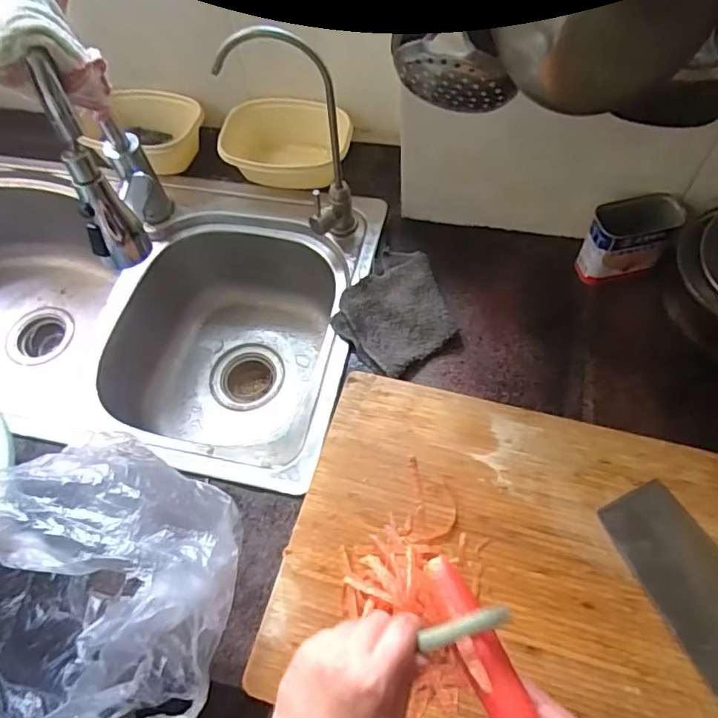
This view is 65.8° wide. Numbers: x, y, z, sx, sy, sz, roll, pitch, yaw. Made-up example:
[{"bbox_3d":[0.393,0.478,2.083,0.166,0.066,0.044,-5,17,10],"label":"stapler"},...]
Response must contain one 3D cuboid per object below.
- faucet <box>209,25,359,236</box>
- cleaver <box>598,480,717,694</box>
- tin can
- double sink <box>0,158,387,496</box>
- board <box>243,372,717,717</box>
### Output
[{"bbox_3d":[-0.077,-0.243,0.648,0.130,0.257,0.058,1,61,5],"label":"faucet"},{"bbox_3d":[0.323,0.246,0.459,0.080,0.021,0.301,-20,61,-7],"label":"cleaver"},{"bbox_3d":[0.317,-0.139,0.652,0.099,0.090,0.057,-3,60,3],"label":"tin can"},{"bbox_3d":[-0.394,-0.054,0.825,0.818,0.201,0.432,12,62,11],"label":"double sink"},{"bbox_3d":[0.152,0.192,0.511,0.434,0.016,0.323,13,62,11],"label":"board"}]

